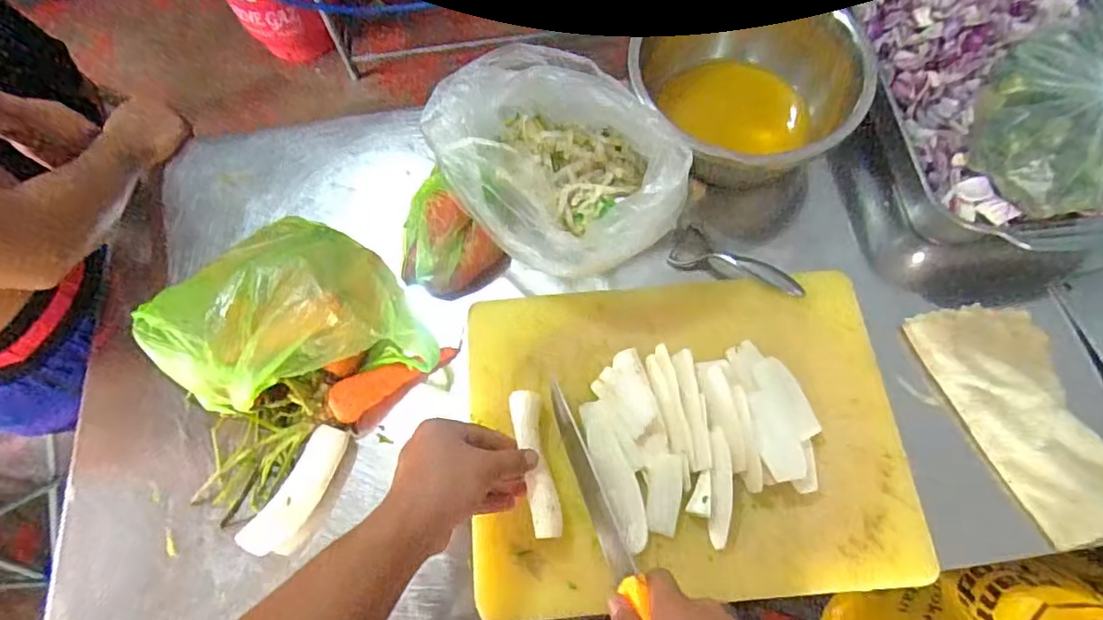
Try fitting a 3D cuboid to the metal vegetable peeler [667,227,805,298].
[{"bbox_3d":[0.200,-0.049,0.632,0.138,0.030,0.046,23,71,11],"label":"metal vegetable peeler"}]

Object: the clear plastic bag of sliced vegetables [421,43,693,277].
[{"bbox_3d":[0.002,-0.147,0.595,0.188,0.142,0.271,-38,71,-12],"label":"clear plastic bag of sliced vegetables"}]

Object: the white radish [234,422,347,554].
[{"bbox_3d":[-0.235,0.169,0.549,0.038,0.031,0.123,27,72,13],"label":"white radish"}]

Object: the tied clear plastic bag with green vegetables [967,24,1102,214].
[{"bbox_3d":[0.481,-0.186,0.526,0.149,0.110,0.161,-2,68,2],"label":"tied clear plastic bag with green vegetables"}]

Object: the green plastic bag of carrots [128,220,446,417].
[{"bbox_3d":[-0.254,0.023,0.578,0.234,0.091,0.217,41,76,17],"label":"green plastic bag of carrots"}]

